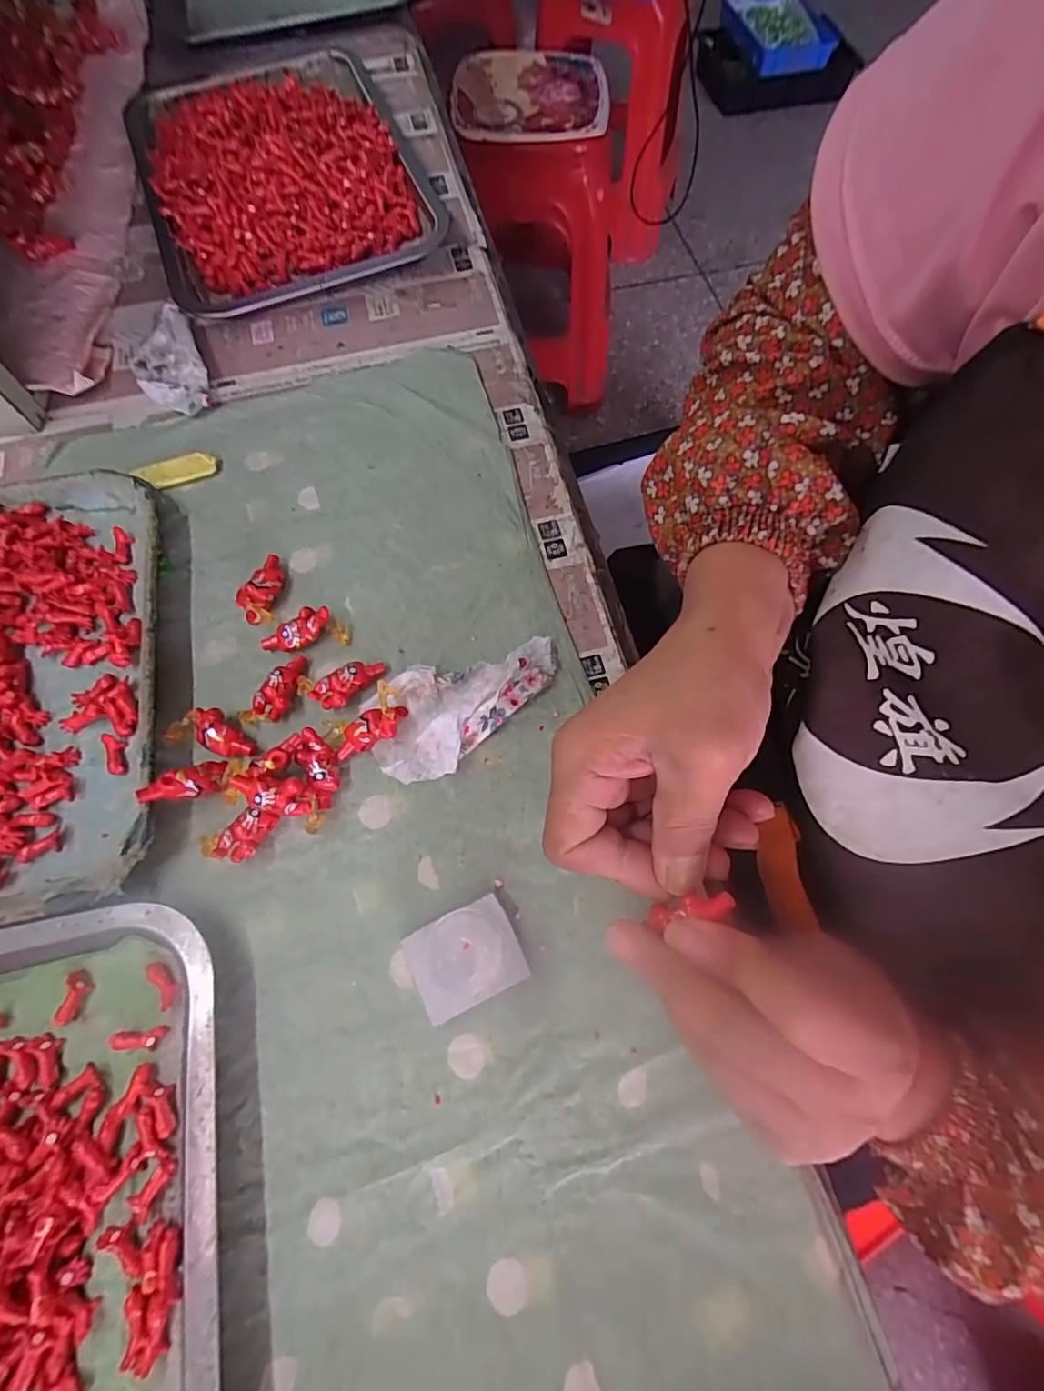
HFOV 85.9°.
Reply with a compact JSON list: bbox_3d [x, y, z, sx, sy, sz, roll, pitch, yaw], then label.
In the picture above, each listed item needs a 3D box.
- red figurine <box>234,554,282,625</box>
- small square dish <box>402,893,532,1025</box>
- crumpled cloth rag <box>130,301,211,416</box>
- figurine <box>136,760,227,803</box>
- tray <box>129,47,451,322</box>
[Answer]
[{"bbox_3d":[-0.154,-0.062,0.333,0.021,0.014,0.044,2,69,0],"label":"red figurine"},{"bbox_3d":[-0.027,0.123,0.266,0.048,0.013,0.040,-24,72,-10],"label":"small square dish"},{"bbox_3d":[-0.249,-0.234,0.394,0.048,0.017,0.096,-27,72,-11],"label":"crumpled cloth rag"},{"bbox_3d":[-0.169,0.044,0.283,0.040,0.013,0.015,-15,64,-48],"label":"figurine"},{"bbox_3d":[-0.198,-0.427,0.452,0.209,0.038,0.292,-20,71,-9],"label":"tray"}]

